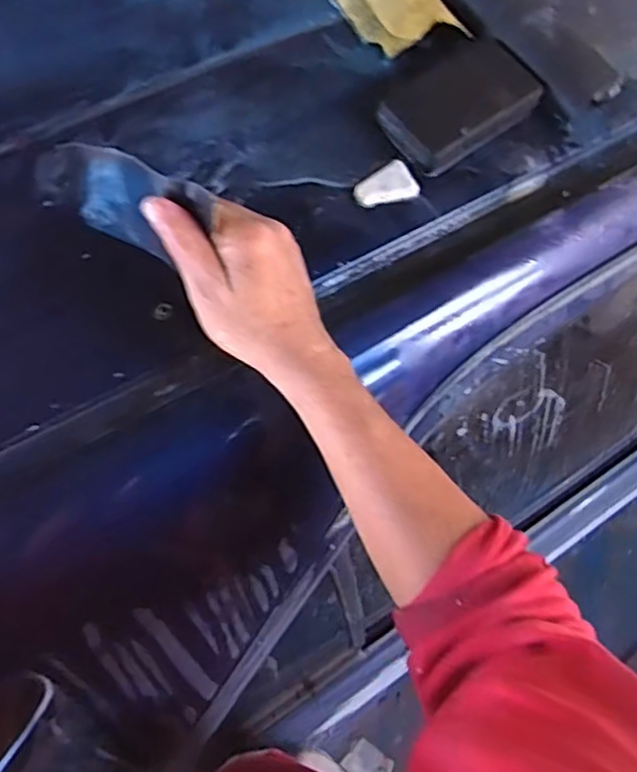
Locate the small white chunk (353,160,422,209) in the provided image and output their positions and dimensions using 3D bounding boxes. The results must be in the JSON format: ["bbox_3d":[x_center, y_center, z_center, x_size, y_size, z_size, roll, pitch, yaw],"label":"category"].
[{"bbox_3d":[0.054,-0.160,0.524,0.052,0.007,0.032,-29,70,-16],"label":"small white chunk"}]

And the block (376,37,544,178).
[{"bbox_3d":[0.120,-0.241,0.556,0.140,0.024,0.077,-36,72,-18],"label":"block"}]

